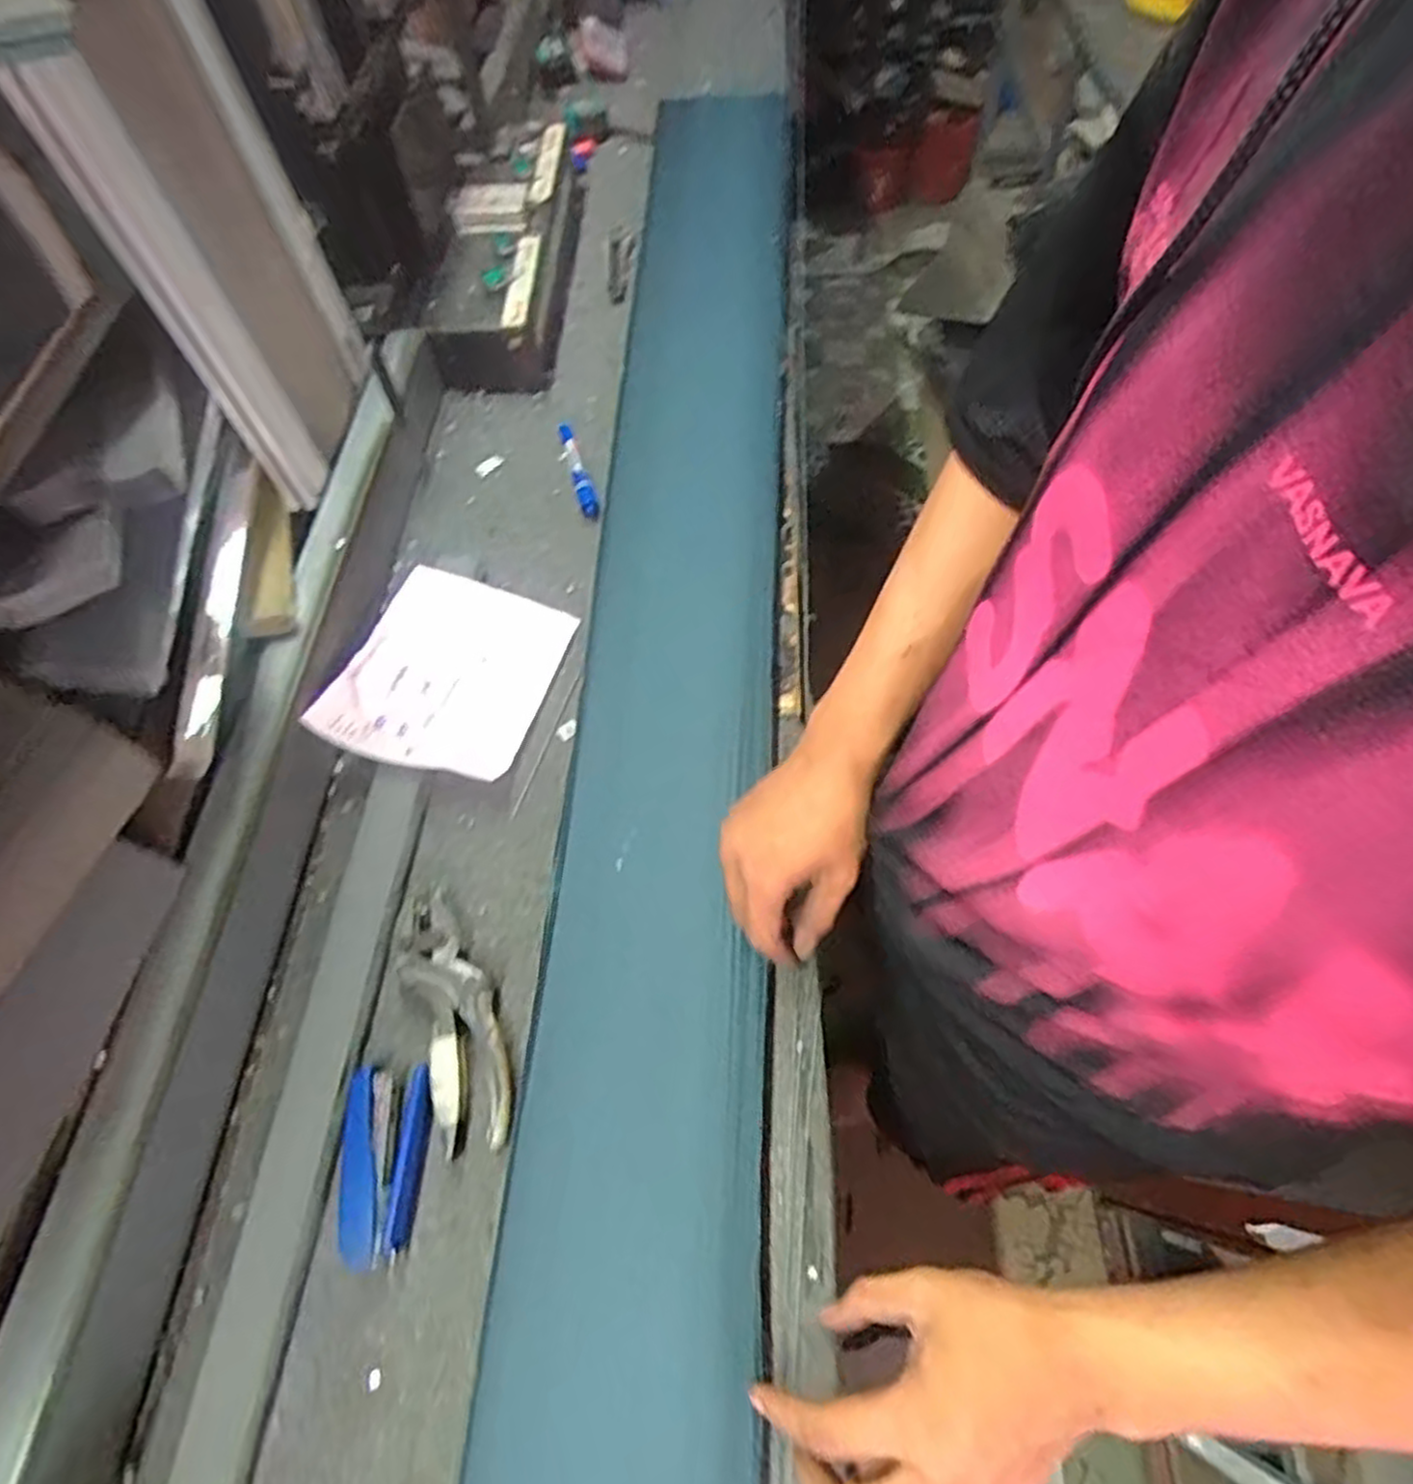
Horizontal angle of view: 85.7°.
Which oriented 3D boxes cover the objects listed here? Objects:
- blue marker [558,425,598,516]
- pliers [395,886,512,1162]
[{"bbox_3d":[-0.135,-0.285,0.791,0.017,0.019,0.138,-17,61,-6],"label":"blue marker"},{"bbox_3d":[-0.172,0.184,0.519,0.052,0.014,0.172,-24,62,-10],"label":"pliers"}]

